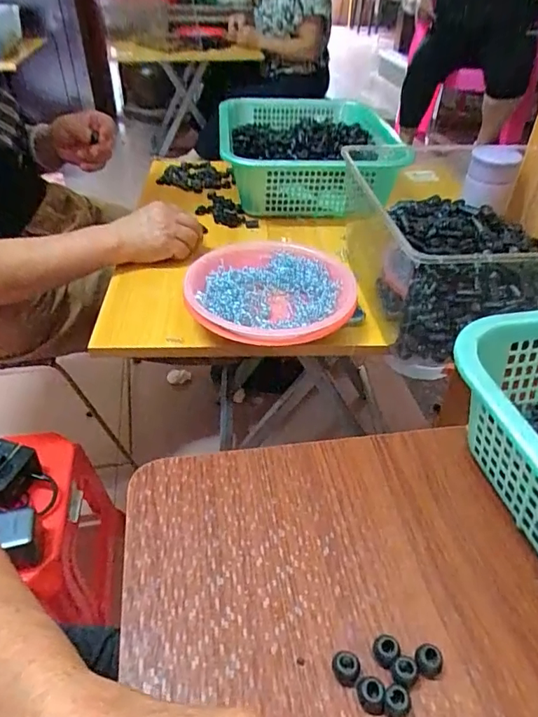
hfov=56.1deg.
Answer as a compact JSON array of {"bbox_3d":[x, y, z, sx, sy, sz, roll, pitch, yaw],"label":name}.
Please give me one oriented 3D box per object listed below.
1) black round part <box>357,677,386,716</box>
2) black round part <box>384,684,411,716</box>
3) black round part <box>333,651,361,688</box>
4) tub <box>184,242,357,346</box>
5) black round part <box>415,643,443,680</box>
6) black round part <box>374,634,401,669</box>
[{"bbox_3d":[0.056,0.184,0.276,0.014,0.009,0.014,6,41,7],"label":"black round part"},{"bbox_3d":[0.069,0.188,0.274,0.014,0.014,0.016,22,45,23],"label":"black round part"},{"bbox_3d":[0.044,0.177,0.287,0.015,0.009,0.016,0,41,0],"label":"black round part"},{"bbox_3d":[0.003,-0.070,0.604,0.188,0.061,0.208,2,41,3],"label":"tub"},{"bbox_3d":[0.092,0.177,0.292,0.016,0.012,0.016,0,41,0],"label":"black round part"},{"bbox_3d":[0.068,0.171,0.294,0.015,0.010,0.014,0,41,0],"label":"black round part"}]

